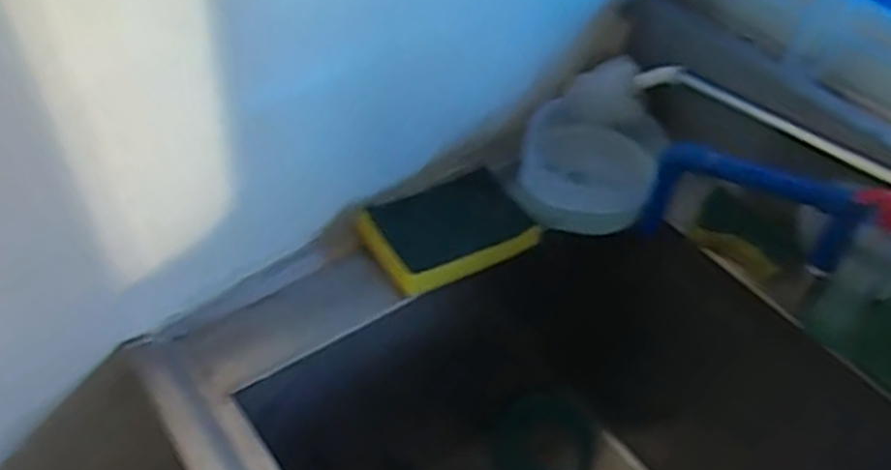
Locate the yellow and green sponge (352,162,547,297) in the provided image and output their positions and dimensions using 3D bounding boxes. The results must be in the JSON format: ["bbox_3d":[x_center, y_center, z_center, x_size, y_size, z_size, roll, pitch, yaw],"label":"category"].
[{"bbox_3d":[0.004,-0.007,0.722,0.148,0.034,0.093,-24,53,-26],"label":"yellow and green sponge"}]

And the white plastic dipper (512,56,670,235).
[{"bbox_3d":[0.156,-0.098,0.791,0.136,0.089,0.193,15,47,9],"label":"white plastic dipper"}]

